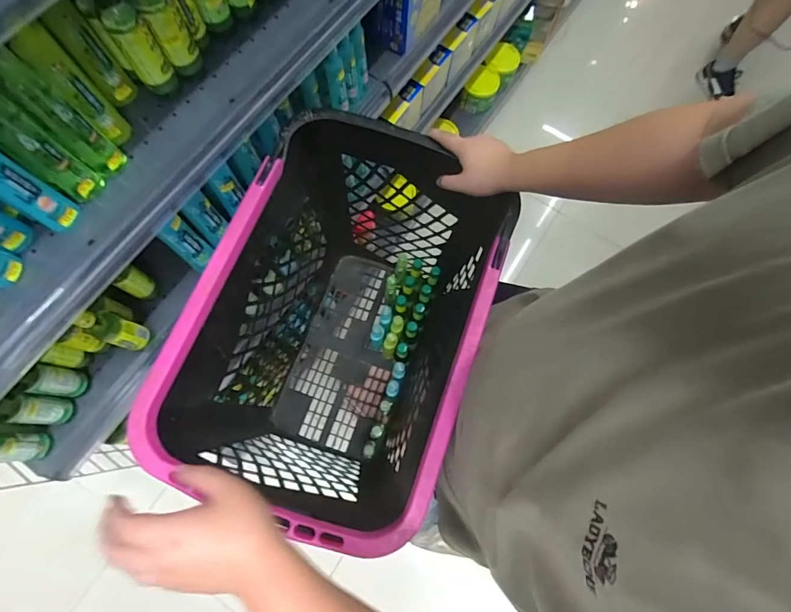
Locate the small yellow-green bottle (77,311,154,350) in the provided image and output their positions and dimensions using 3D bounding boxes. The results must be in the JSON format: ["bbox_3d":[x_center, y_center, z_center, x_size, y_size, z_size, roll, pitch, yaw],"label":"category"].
[{"bbox_3d":[-0.402,0.034,0.580,0.038,0.123,0.041,19,74,4],"label":"small yellow-green bottle"}]

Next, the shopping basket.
[{"bbox_3d":[-0.081,0.049,0.753,0.408,0.451,0.555,15,74,3],"label":"shopping basket"}]

